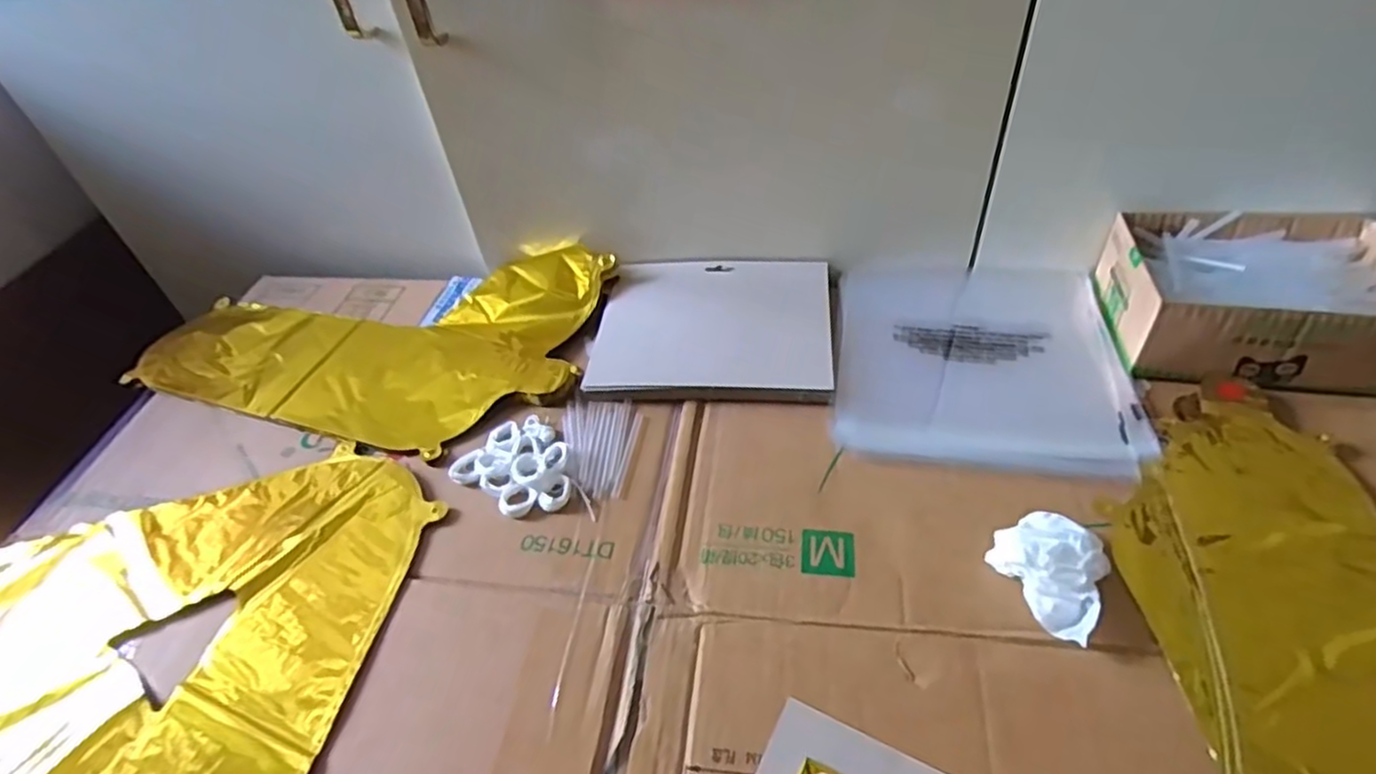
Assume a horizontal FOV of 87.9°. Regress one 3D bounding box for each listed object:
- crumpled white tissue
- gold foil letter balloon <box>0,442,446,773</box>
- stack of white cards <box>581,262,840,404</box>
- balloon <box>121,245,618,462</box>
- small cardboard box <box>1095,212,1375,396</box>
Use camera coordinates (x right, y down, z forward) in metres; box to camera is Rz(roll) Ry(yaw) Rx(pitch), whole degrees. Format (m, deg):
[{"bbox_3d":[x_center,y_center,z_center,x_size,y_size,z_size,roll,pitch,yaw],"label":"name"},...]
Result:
[{"bbox_3d":[0.216,0.108,0.415,0.049,0.028,0.068,-22,48,-13],"label":"crumpled white tissue"},{"bbox_3d":[-0.381,0.179,0.430,0.367,0.011,0.363,4,47,11],"label":"gold foil letter balloon"},{"bbox_3d":[0.025,-0.052,0.599,0.196,0.011,0.162,3,47,10],"label":"stack of white cards"},{"bbox_3d":[-0.288,-0.053,0.628,0.405,0.022,0.219,7,48,14],"label":"balloon"},{"bbox_3d":[0.422,-0.070,0.532,0.182,0.062,0.133,3,47,10],"label":"small cardboard box"}]

